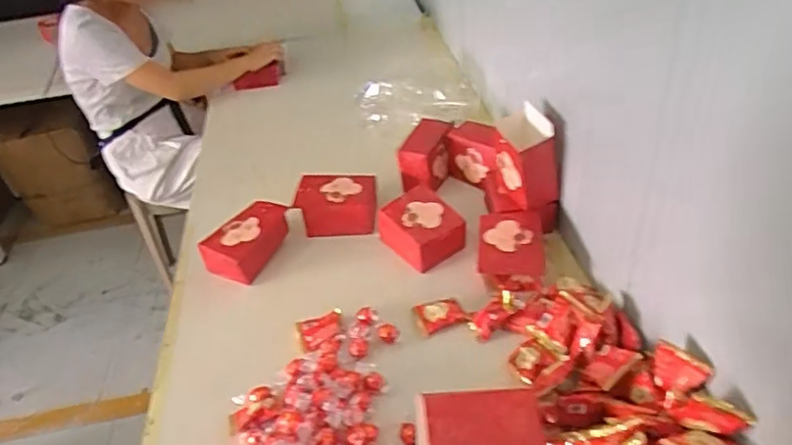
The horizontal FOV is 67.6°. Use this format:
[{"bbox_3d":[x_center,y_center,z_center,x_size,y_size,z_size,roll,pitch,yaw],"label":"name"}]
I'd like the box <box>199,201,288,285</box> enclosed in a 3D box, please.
[{"bbox_3d":[-0.270,0.039,1.087,0.085,0.089,0.158,21,47,31],"label":"box"}]

